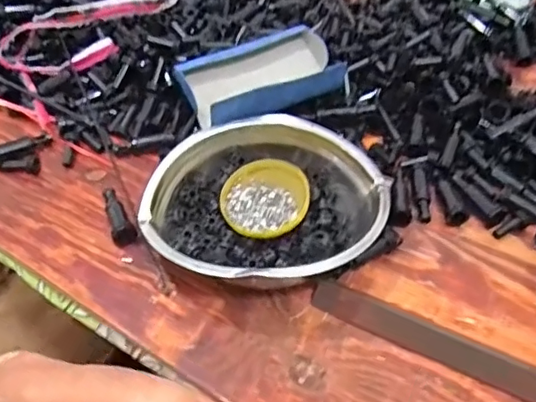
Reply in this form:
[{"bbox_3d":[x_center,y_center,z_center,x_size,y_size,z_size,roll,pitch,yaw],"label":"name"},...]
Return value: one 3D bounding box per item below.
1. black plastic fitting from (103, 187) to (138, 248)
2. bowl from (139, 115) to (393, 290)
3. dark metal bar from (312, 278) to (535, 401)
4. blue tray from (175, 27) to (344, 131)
[{"bbox_3d":[-0.148,0.011,0.559,0.021,0.026,0.079,-20,53,-16],"label":"black plastic fitting"},{"bbox_3d":[-0.002,0.009,0.535,0.203,0.065,0.187,0,50,0],"label":"bowl"},{"bbox_3d":[0.163,0.126,0.473,0.263,0.011,0.027,21,53,18],"label":"dark metal bar"},{"bbox_3d":[-0.006,-0.138,0.626,0.175,0.033,0.106,-25,55,-21],"label":"blue tray"}]

